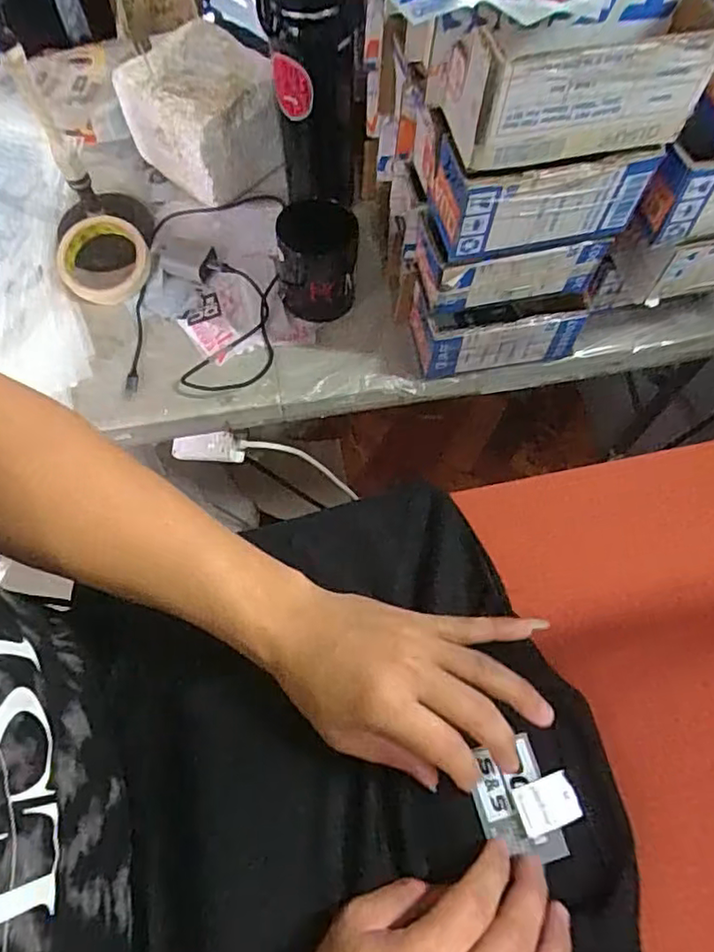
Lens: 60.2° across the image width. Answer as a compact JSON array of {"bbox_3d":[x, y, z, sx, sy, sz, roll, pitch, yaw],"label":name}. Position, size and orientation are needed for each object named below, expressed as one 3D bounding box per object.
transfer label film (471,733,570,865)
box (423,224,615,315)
[{"bbox_3d":[0.090,0.190,0.355,0.042,0.004,0.064,-16,71,-3],"label":"transfer label film"},{"bbox_3d":[0.133,-0.191,0.544,0.153,0.074,0.064,-10,67,-5],"label":"box"}]

